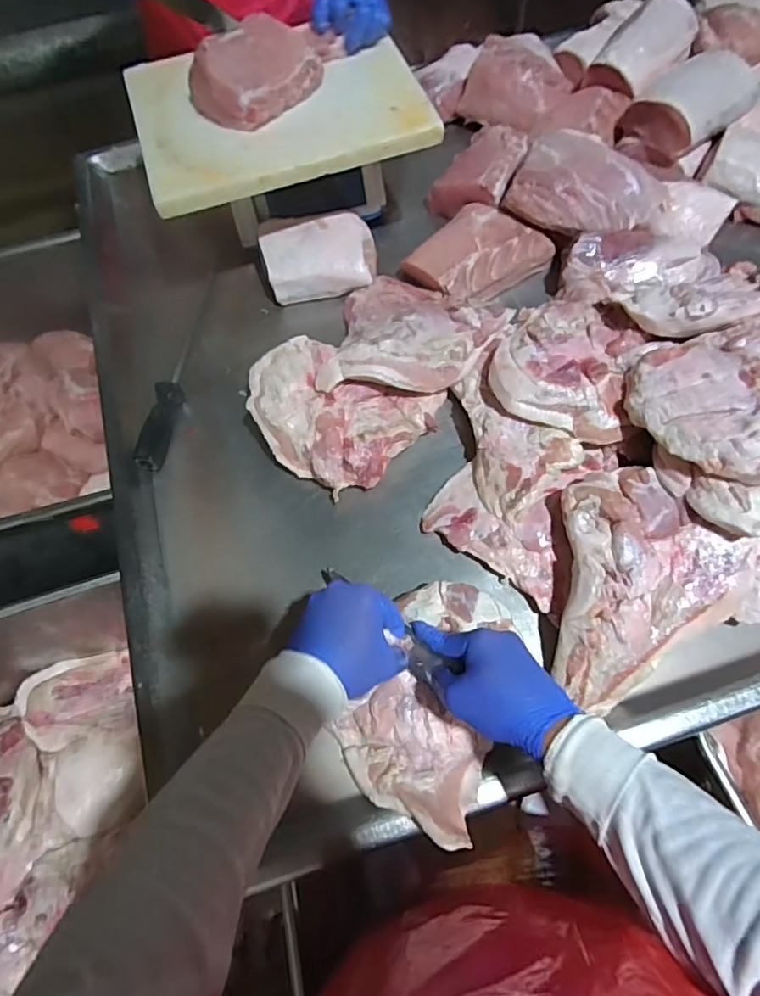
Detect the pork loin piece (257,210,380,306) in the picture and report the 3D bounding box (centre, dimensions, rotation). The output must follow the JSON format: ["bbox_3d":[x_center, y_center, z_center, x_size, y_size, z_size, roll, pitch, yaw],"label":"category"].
[{"bbox_3d":[-0.089,-0.354,0.826,0.163,0.063,0.119,-7,63,0],"label":"pork loin piece"}]

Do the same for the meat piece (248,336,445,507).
[{"bbox_3d":[-0.055,-0.109,0.706,0.215,0.078,0.182,31,69,17],"label":"meat piece"}]

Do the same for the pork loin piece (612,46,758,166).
[{"bbox_3d":[0.462,-0.579,0.842,0.178,0.075,0.119,-30,65,-11],"label":"pork loin piece"}]

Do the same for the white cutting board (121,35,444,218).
[{"bbox_3d":[-0.132,-0.506,0.744,0.365,0.028,0.244,-16,69,-4],"label":"white cutting board"}]

